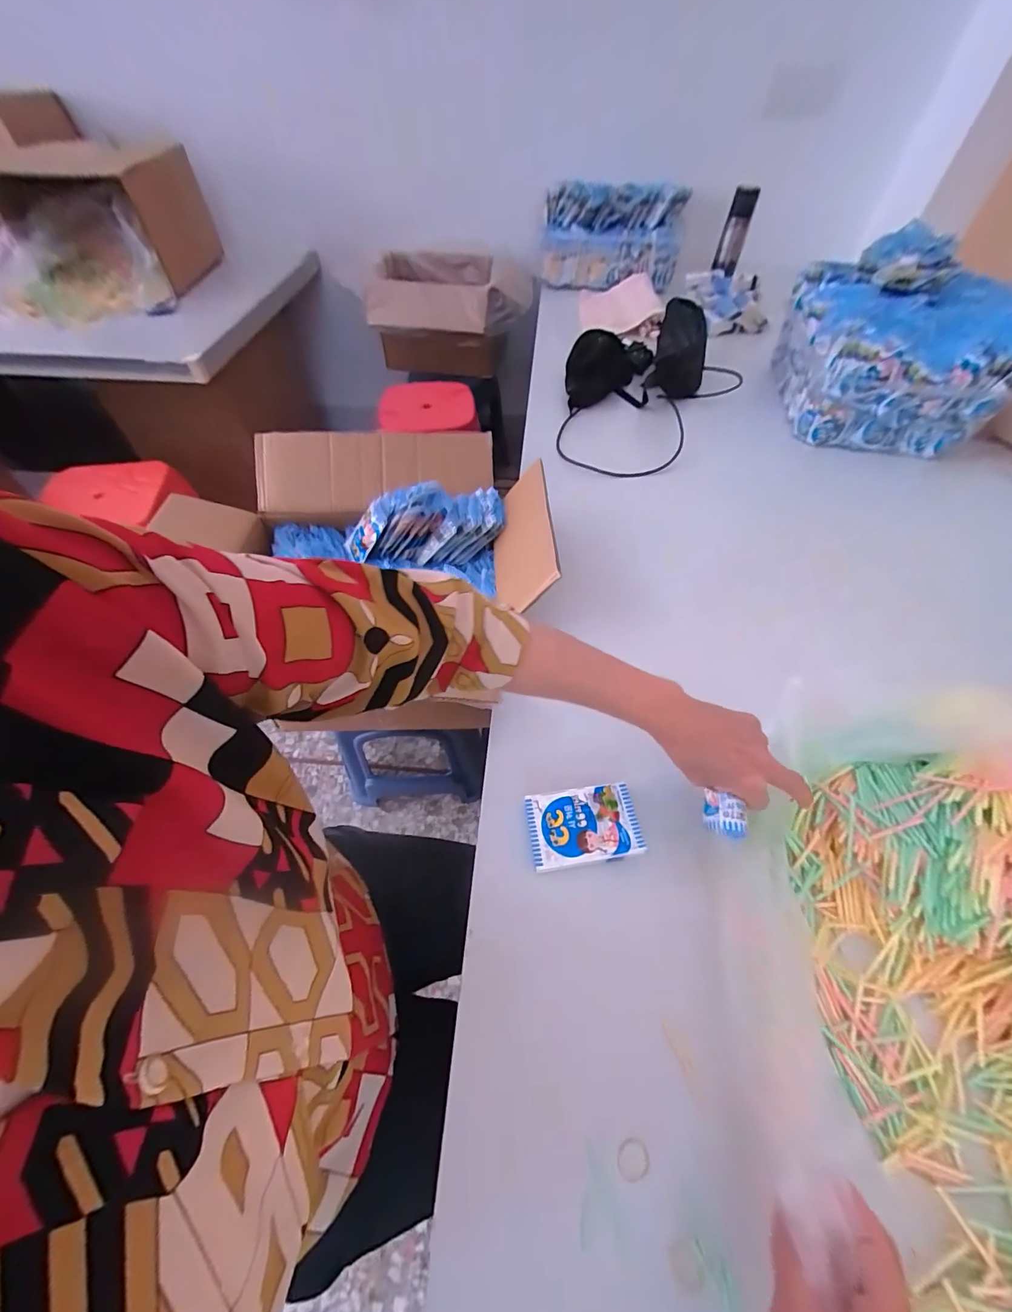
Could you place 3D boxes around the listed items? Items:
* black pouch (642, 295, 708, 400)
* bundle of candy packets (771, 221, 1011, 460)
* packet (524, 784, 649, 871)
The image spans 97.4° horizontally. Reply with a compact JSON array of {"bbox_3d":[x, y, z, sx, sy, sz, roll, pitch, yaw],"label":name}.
[{"bbox_3d":[0.387,-0.678,0.988,0.113,0.090,0.290,16,58,9],"label":"black pouch"},{"bbox_3d":[0.729,-0.619,0.850,0.296,0.230,0.386,7,57,3],"label":"bundle of candy packets"},{"bbox_3d":[0.077,0.170,0.444,0.106,0.019,0.070,-6,57,-5],"label":"packet"}]

